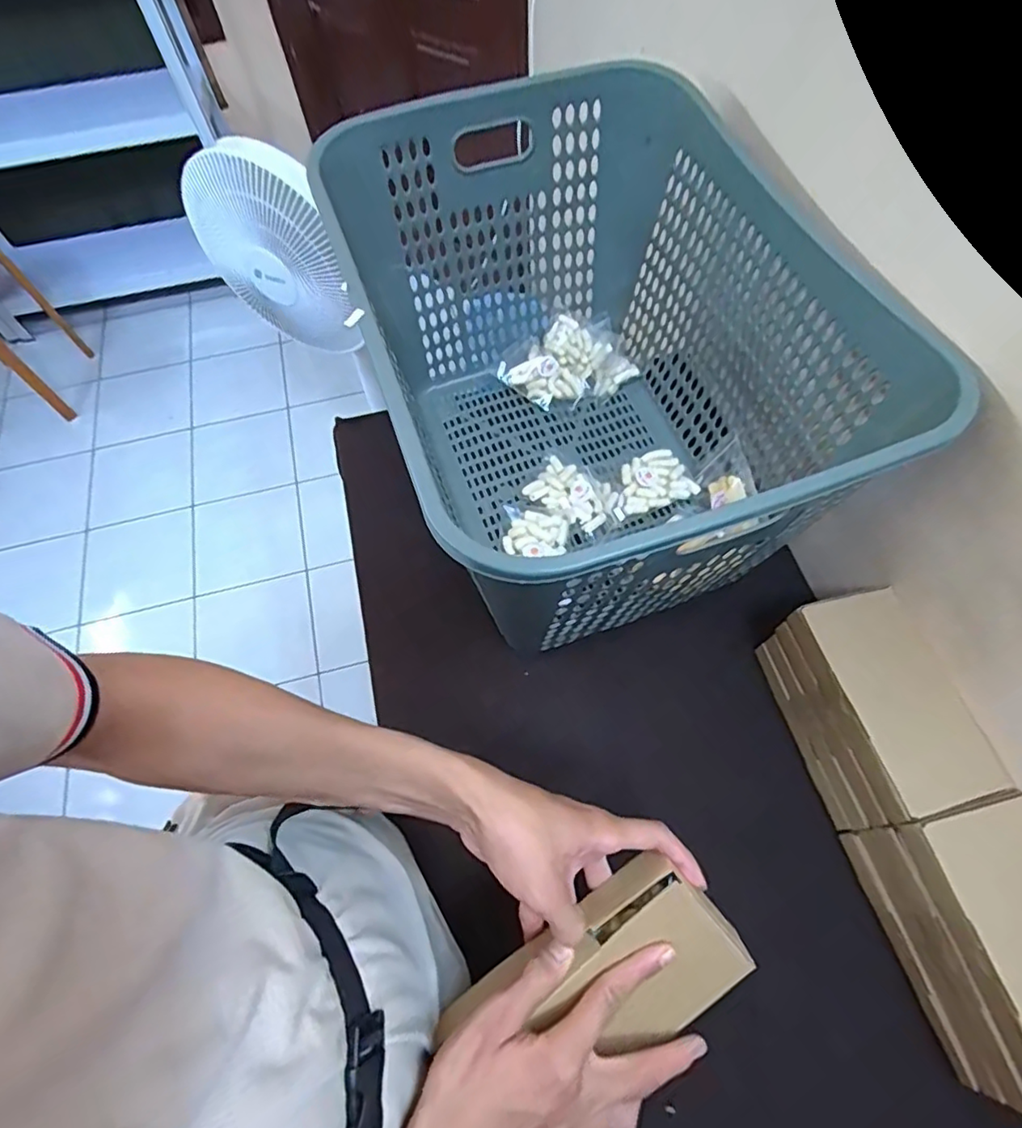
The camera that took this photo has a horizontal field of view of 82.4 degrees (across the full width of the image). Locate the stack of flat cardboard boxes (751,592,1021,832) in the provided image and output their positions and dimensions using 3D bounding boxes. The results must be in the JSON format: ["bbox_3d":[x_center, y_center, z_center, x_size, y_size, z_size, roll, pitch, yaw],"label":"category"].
[{"bbox_3d":[0.353,0.143,0.577,0.102,0.137,0.199,-15,63,-6],"label":"stack of flat cardboard boxes"}]

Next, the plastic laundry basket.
[{"bbox_3d":[0.085,-0.200,0.654,0.403,0.338,0.563,-20,64,-8],"label":"plastic laundry basket"}]

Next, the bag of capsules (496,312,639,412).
[{"bbox_3d":[0.079,-0.294,0.847,0.187,0.052,0.124,-19,64,-8],"label":"bag of capsules"}]

